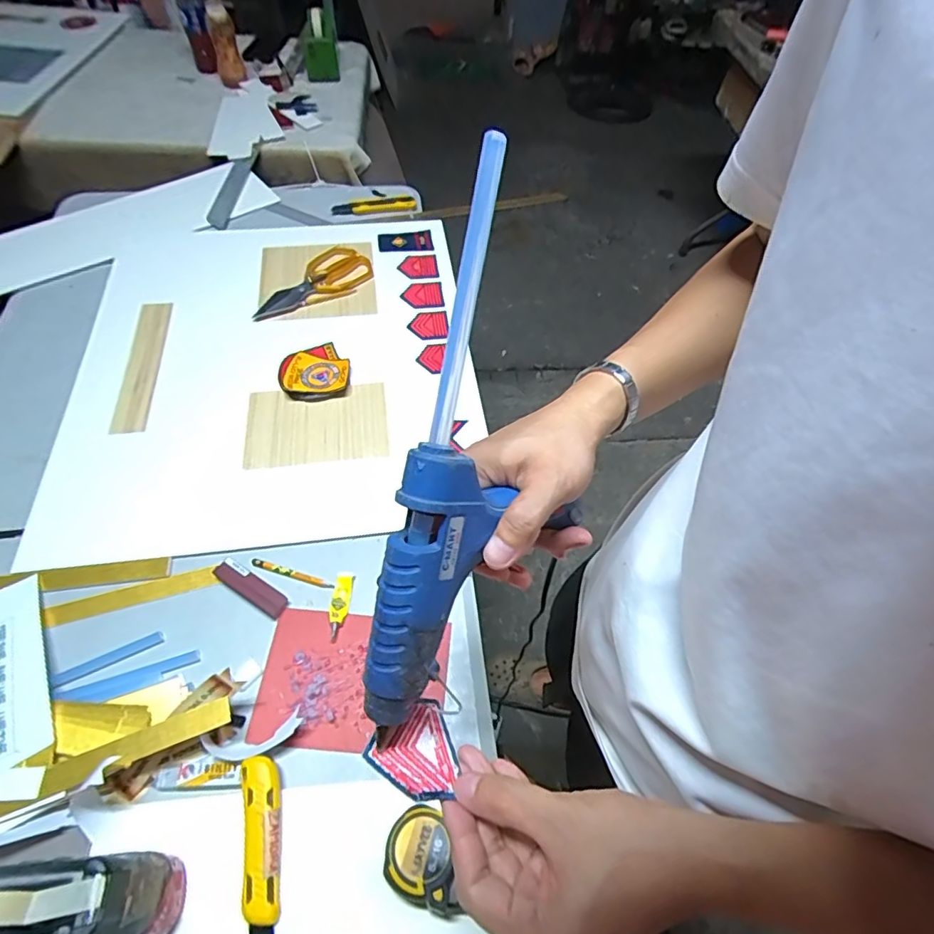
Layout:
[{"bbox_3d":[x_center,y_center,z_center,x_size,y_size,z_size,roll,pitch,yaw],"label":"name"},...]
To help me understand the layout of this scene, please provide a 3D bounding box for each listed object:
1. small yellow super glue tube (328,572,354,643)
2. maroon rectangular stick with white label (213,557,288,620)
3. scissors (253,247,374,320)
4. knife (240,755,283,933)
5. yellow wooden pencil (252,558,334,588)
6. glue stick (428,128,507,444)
[{"bbox_3d":[-0.145,0.157,0.615,0.022,0.015,0.081,4,55,-1],"label":"small yellow super glue tube"},{"bbox_3d":[-0.250,0.139,0.619,0.094,0.011,0.027,30,59,16],"label":"maroon rectangular stick with white label"},{"bbox_3d":[-0.270,-0.320,0.914,0.222,0.013,0.100,-34,64,-24],"label":"scissors"},{"bbox_3d":[-0.183,0.341,0.480,0.034,0.020,0.144,-10,56,-10],"label":"knife"},{"bbox_3d":[-0.208,0.127,0.634,0.100,0.005,0.012,15,56,7],"label":"yellow wooden pencil"},{"bbox_3d":[0.000,-0.087,0.267,0.012,0.010,0.150,12,96,5],"label":"glue stick"}]

